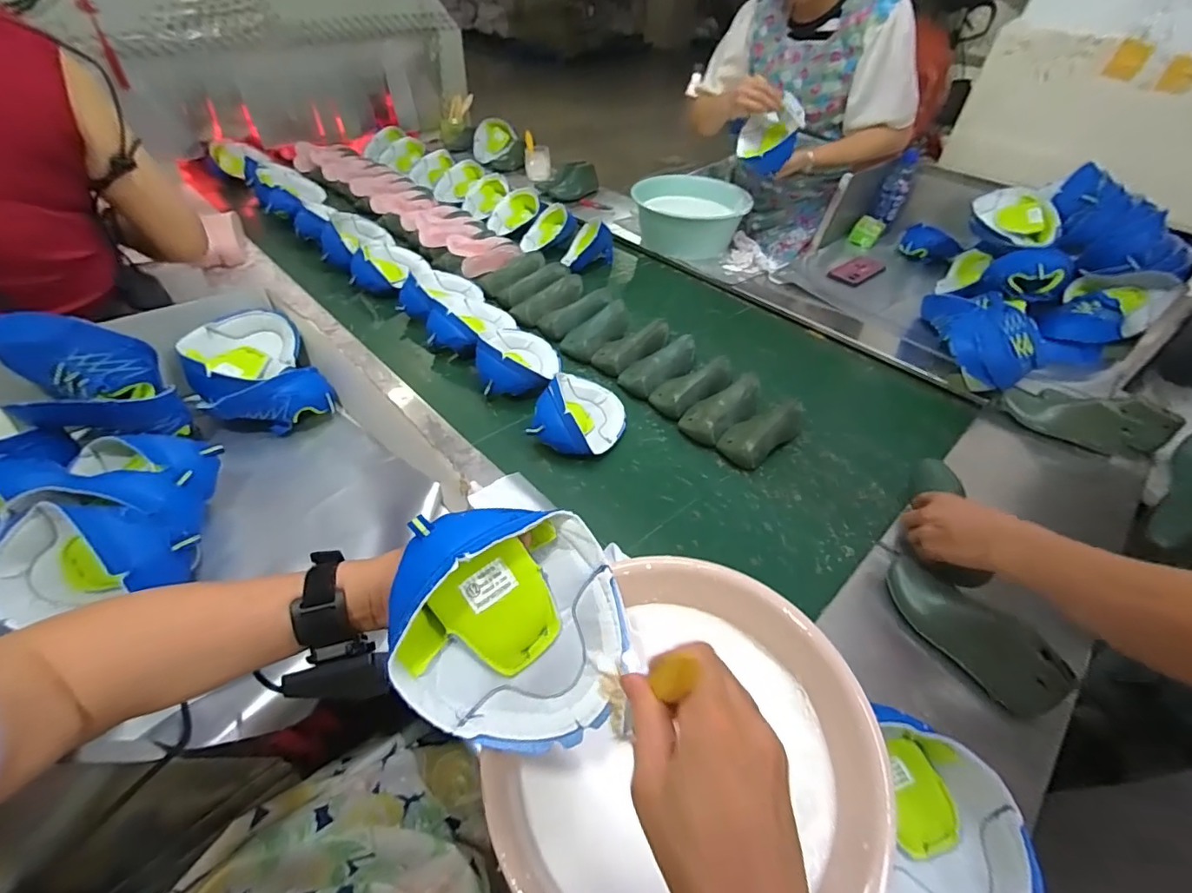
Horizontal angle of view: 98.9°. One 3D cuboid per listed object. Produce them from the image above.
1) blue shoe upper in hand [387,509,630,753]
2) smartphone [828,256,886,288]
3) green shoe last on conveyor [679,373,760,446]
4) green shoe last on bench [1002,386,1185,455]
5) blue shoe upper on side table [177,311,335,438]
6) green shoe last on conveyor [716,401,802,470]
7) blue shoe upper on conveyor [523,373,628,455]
[{"bbox_3d":[-0.069,0.122,0.368,0.161,0.156,0.100,1,-1,-35],"label":"blue shoe upper in hand"},{"bbox_3d":[0.665,-0.444,1.296,0.158,0.009,0.083,-31,54,-30],"label":"smartphone"},{"bbox_3d":[0.227,-0.067,0.897,0.167,0.056,0.079,-31,55,-30],"label":"green shoe last on conveyor"},{"bbox_3d":[0.842,-0.046,0.879,0.231,0.088,0.101,21,48,17],"label":"green shoe last on bench"},{"bbox_3d":[-0.528,-0.110,0.799,0.162,0.091,0.221,-29,53,-28],"label":"blue shoe upper on side table"},{"bbox_3d":[0.283,-0.035,0.863,0.179,0.065,0.077,-34,56,-32],"label":"green shoe last on conveyor"},{"bbox_3d":[-0.020,-0.057,0.845,0.129,0.081,0.179,15,46,10],"label":"blue shoe upper on conveyor"}]

